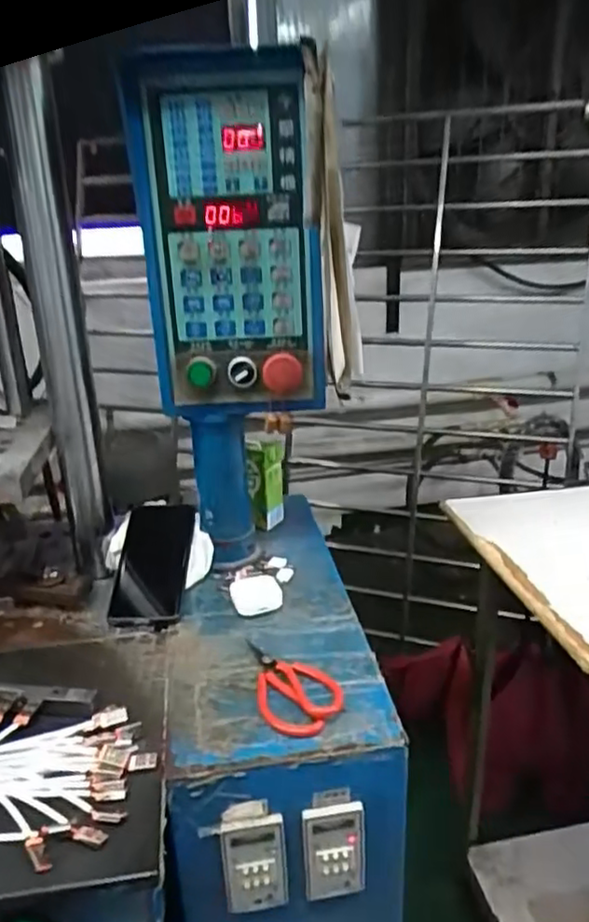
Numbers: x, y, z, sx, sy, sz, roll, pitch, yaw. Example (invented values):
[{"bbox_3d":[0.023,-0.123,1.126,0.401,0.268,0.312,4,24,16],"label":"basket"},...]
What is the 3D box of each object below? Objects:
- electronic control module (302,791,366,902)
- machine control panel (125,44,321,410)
[{"bbox_3d":[0.032,0.317,0.542,0.050,0.108,0.012,-8,22,-14],"label":"electronic control module"},{"bbox_3d":[-0.066,-0.217,0.656,0.169,0.331,0.104,-4,22,-5],"label":"machine control panel"}]

